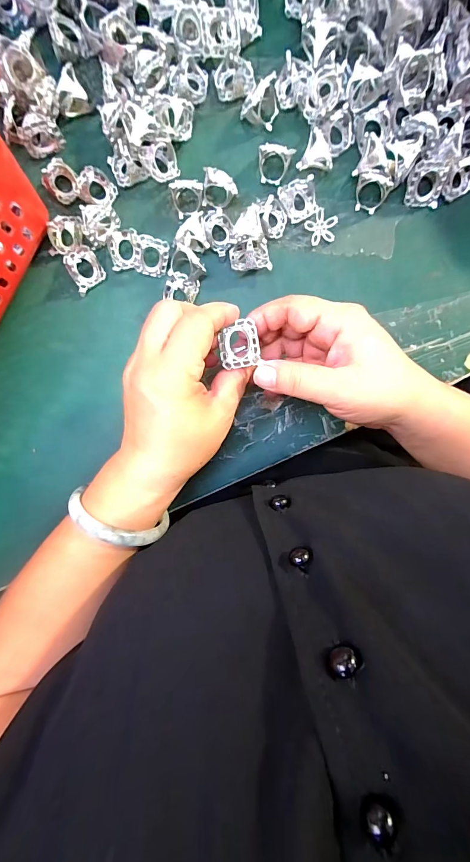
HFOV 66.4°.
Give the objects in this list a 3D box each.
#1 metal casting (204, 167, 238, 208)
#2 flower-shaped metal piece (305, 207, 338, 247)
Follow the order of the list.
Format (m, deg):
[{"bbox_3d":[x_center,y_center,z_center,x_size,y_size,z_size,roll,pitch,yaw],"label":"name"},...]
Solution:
[{"bbox_3d":[-0.011,-0.192,0.281,0.026,0.026,0.021,4,93,2],"label":"metal casting"},{"bbox_3d":[0.070,-0.163,0.287,0.024,0.004,0.025,0,107,-1],"label":"flower-shaped metal piece"}]

